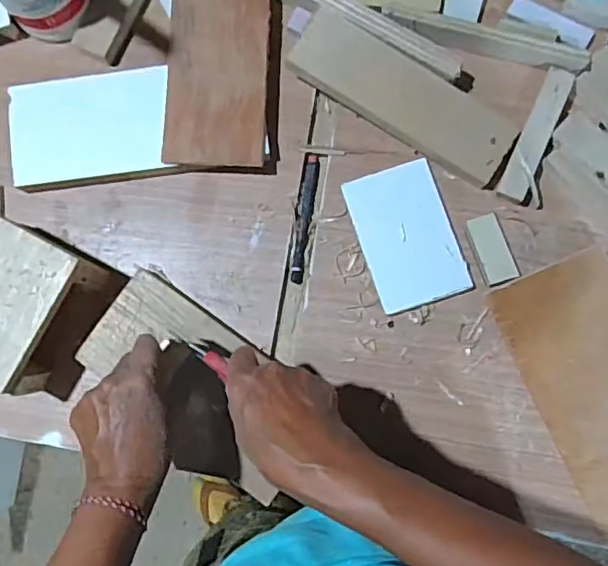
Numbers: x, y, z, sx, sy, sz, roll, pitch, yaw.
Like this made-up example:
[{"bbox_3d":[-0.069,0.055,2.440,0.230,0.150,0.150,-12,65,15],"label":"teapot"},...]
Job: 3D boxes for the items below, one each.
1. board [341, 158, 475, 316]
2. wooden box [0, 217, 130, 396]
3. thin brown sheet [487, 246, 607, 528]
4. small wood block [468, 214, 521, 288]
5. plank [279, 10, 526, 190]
[{"bbox_3d":[0.090,-0.042,0.508,0.079,0.007,0.123,-18,82,1],"label":"board"},{"bbox_3d":[-0.239,0.019,0.490,0.118,0.066,0.121,27,85,6],"label":"wooden box"},{"bbox_3d":[0.247,0.087,0.476,0.106,0.010,0.216,-24,82,0],"label":"thin brown sheet"},{"bbox_3d":[0.163,-0.030,0.501,0.030,0.005,0.058,-19,82,1],"label":"small wood block"},{"bbox_3d":[0.087,-0.164,0.502,0.199,0.025,0.067,31,85,7],"label":"plank"}]

